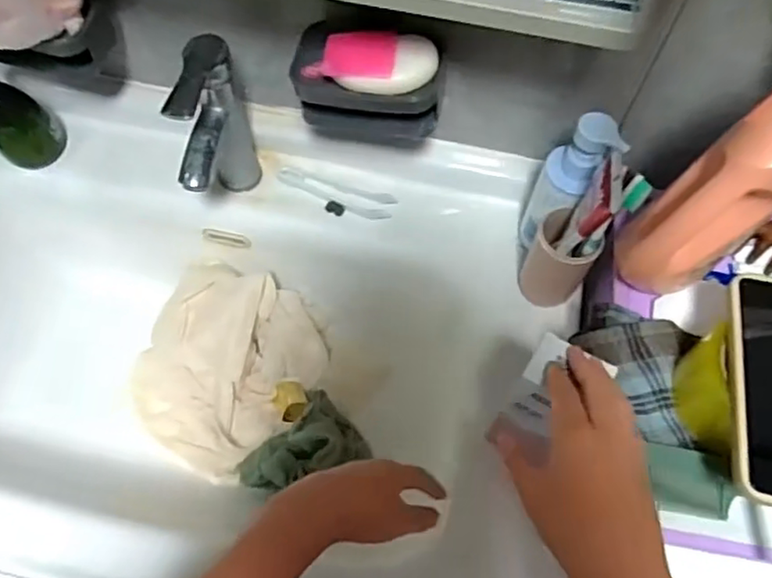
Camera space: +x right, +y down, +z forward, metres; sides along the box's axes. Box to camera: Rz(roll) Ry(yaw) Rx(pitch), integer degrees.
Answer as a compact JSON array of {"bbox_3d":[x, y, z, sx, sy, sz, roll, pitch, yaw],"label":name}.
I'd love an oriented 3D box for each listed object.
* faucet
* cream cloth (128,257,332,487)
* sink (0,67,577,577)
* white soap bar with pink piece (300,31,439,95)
[{"bbox_3d":[-0.164,-0.147,0.607,0.047,0.186,0.136,-2,63,-2],"label":"faucet"},{"bbox_3d":[-0.178,0.078,0.692,0.185,0.096,0.214,31,66,13],"label":"cream cloth"},{"bbox_3d":[-0.183,0.059,0.659,0.702,0.170,0.488,12,63,4],"label":"sink"},{"bbox_3d":[-0.013,-0.191,0.521,0.109,0.032,0.041,10,63,3],"label":"white soap bar with pink piece"}]

